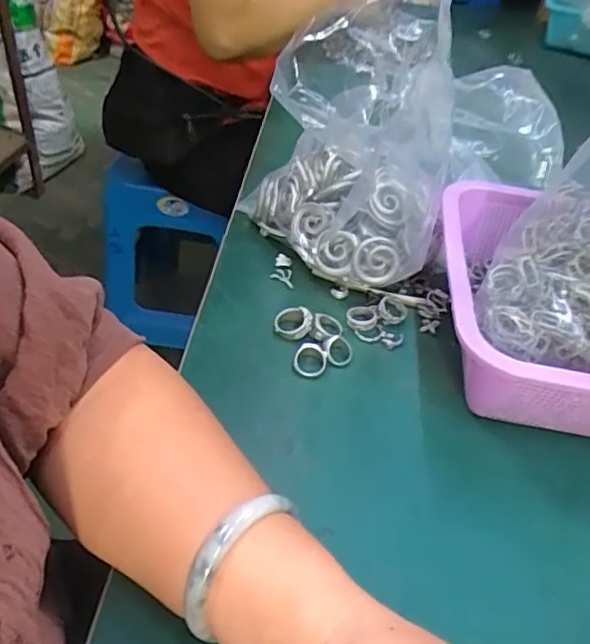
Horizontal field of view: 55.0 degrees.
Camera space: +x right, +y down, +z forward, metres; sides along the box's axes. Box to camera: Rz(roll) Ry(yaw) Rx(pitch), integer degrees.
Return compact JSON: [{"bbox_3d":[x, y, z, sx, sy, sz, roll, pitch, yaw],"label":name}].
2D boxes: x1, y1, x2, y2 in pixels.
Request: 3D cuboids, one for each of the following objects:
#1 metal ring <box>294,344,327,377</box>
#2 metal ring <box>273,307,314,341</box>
[{"bbox_3d":[0.012,0.027,0.413,0.025,0.004,0.025,4,69,-11],"label":"metal ring"},{"bbox_3d":[-0.001,-0.001,0.433,0.029,0.014,0.023,6,42,-2],"label":"metal ring"}]

